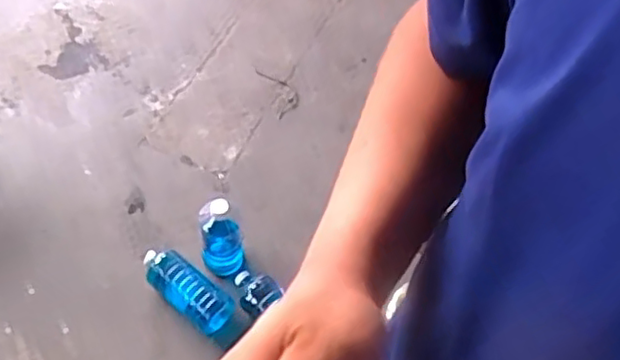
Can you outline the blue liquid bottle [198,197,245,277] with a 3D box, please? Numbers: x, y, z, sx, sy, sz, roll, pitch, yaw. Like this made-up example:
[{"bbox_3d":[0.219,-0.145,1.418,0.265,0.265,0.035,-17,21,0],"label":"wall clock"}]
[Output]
[{"bbox_3d":[-0.196,0.128,1.456,0.091,0.190,0.077,-8,51,-8],"label":"blue liquid bottle"}]

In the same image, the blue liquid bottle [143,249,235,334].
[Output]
[{"bbox_3d":[-0.275,0.240,1.472,0.236,0.082,0.096,39,60,19],"label":"blue liquid bottle"}]

